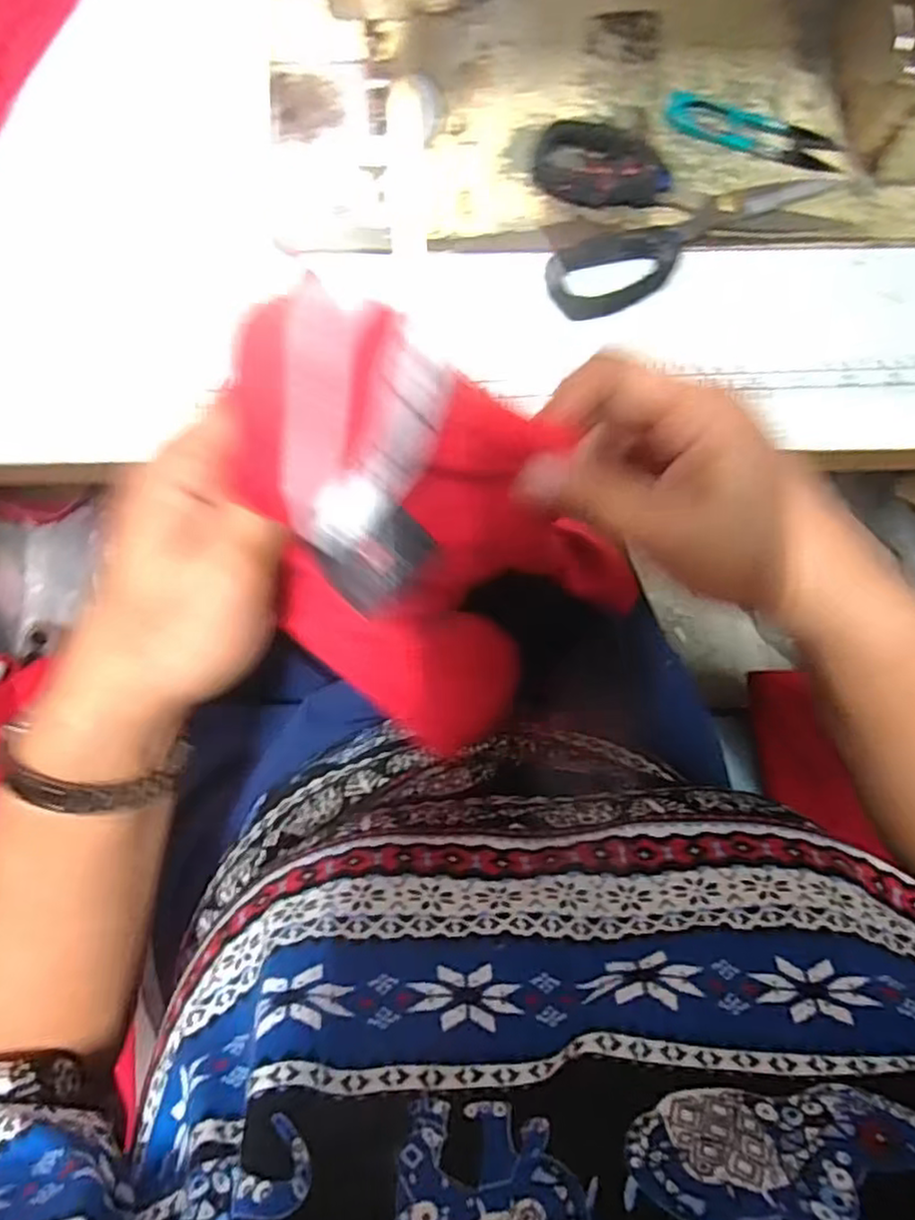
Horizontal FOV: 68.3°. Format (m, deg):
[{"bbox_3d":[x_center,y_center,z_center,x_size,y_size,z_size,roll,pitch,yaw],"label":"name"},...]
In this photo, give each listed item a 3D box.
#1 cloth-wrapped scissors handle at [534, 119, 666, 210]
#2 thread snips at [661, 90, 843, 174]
[{"bbox_3d":[0.078,-0.240,0.368,0.071,0.022,0.037,11,84,3],"label":"cloth-wrapped scissors handle"},{"bbox_3d":[0.167,-0.273,0.381,0.099,0.005,0.031,18,84,4],"label":"thread snips"}]

